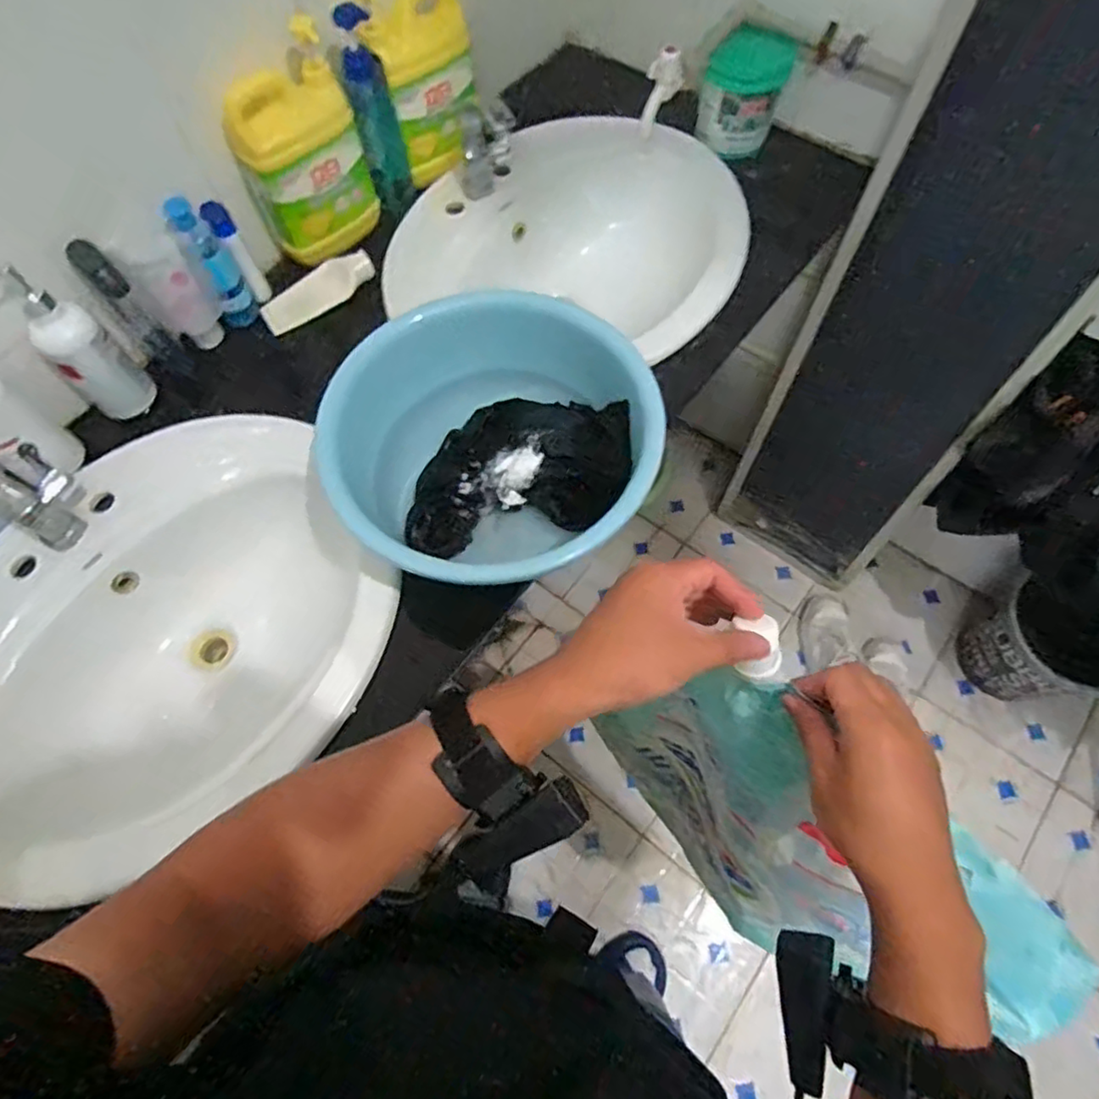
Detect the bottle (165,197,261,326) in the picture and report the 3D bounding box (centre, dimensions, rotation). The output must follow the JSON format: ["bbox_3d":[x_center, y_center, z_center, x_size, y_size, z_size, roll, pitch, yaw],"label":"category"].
[{"bbox_3d":[-0.408,-0.344,0.783,0.042,0.164,0.033,-23,69,-11],"label":"bottle"}]

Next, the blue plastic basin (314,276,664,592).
[{"bbox_3d":[-0.056,-0.102,0.662,0.322,0.120,0.311,19,67,7],"label":"blue plastic basin"}]

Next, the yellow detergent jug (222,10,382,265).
[{"bbox_3d":[-0.301,-0.478,0.788,0.147,0.204,0.068,-42,73,-17],"label":"yellow detergent jug"}]

